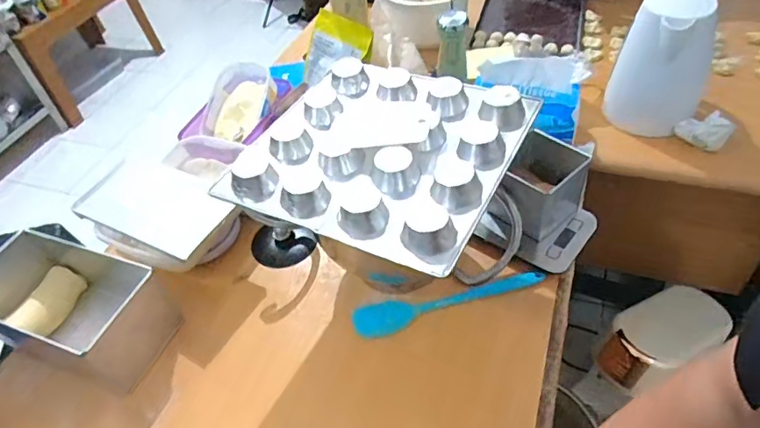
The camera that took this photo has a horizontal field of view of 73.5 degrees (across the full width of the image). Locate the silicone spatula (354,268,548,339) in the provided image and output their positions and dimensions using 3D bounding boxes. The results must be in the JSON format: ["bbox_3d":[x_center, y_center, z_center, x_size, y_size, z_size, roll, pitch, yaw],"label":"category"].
[{"bbox_3d":[0.097,0.124,0.706,0.268,0.022,0.038,-12,46,-5],"label":"silicone spatula"}]

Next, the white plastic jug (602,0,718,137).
[{"bbox_3d":[0.489,-0.258,0.865,0.129,0.211,0.114,-30,50,-21],"label":"white plastic jug"}]

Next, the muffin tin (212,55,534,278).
[{"bbox_3d":[-0.001,-0.080,0.616,0.300,0.051,0.284,19,51,23],"label":"muffin tin"}]

